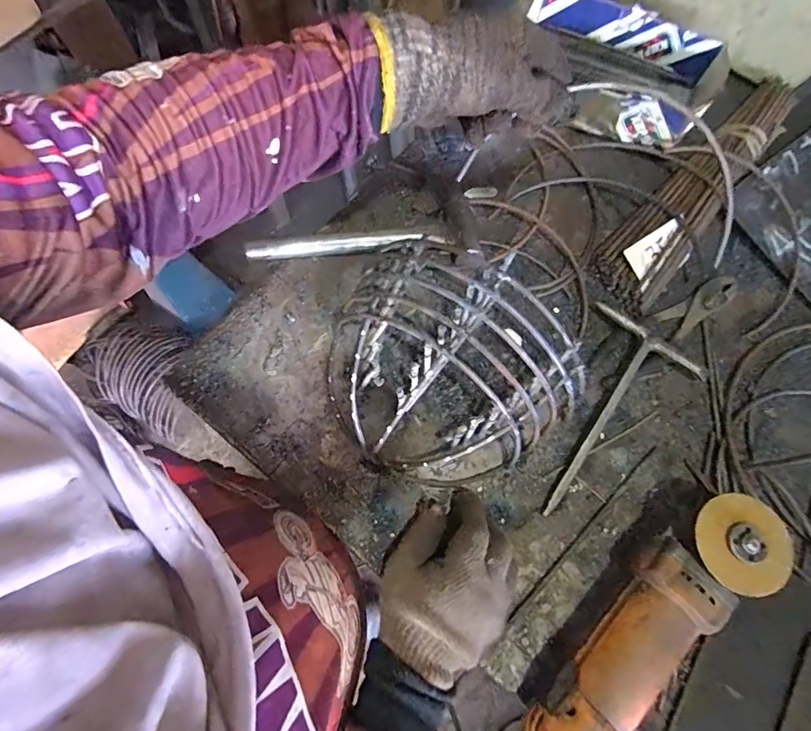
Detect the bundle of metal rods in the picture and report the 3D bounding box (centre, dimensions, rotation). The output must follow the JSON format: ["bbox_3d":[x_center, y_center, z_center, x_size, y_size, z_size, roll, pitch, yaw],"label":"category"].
[{"bbox_3d":[0.349,-0.207,0.539,0.078,0.036,0.353,42,76,11],"label":"bundle of metal rods"}]

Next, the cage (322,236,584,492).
[{"bbox_3d":[0.032,0.005,0.415,0.197,0.110,0.215,1,73,-2],"label":"cage"}]

